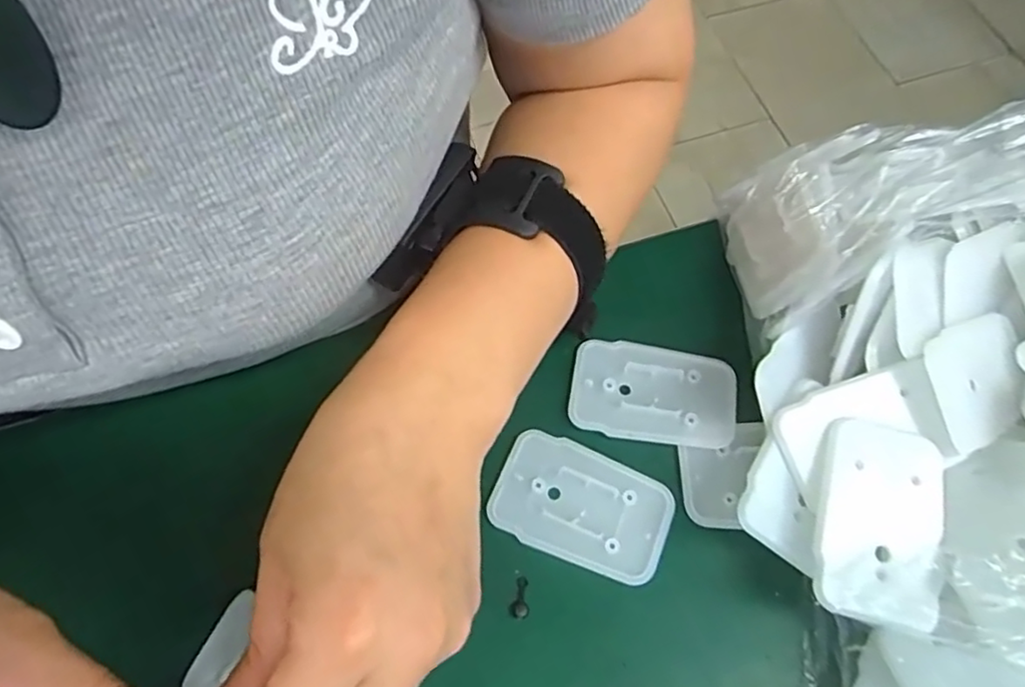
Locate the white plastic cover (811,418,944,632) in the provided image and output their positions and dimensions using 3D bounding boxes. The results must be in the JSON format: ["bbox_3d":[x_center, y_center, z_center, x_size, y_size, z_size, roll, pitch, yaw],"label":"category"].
[{"bbox_3d":[0.127,0.060,0.224,0.039,0.005,0.068,18,66,7],"label":"white plastic cover"}]

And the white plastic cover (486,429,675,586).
[{"bbox_3d":[0.028,0.065,0.260,0.069,0.004,0.044,23,66,9],"label":"white plastic cover"}]

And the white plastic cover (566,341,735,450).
[{"bbox_3d":[0.061,0.021,0.280,0.068,0.006,0.044,8,65,2],"label":"white plastic cover"}]

